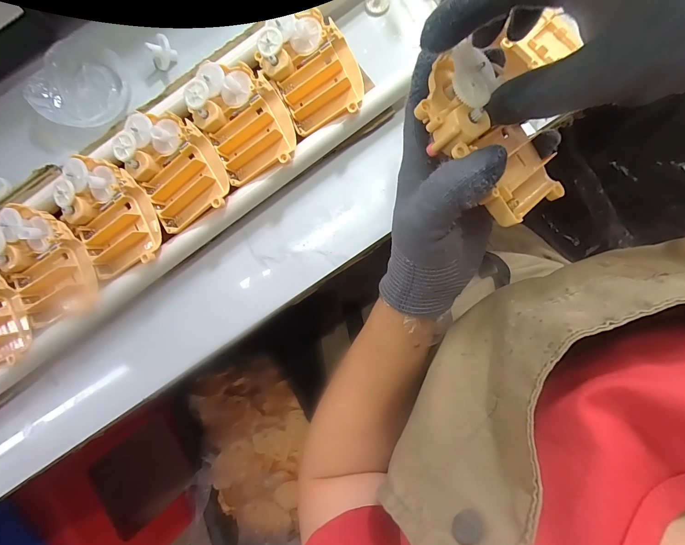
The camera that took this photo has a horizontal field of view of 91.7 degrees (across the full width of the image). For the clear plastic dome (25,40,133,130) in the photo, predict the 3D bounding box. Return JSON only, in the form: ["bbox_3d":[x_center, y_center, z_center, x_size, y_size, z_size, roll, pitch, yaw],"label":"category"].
[{"bbox_3d":[-0.246,-0.176,0.313,0.081,0.020,0.081,0,87,3],"label":"clear plastic dome"}]

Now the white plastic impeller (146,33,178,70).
[{"bbox_3d":[-0.167,-0.203,0.307,0.023,0.019,0.015,-43,86,0],"label":"white plastic impeller"}]

